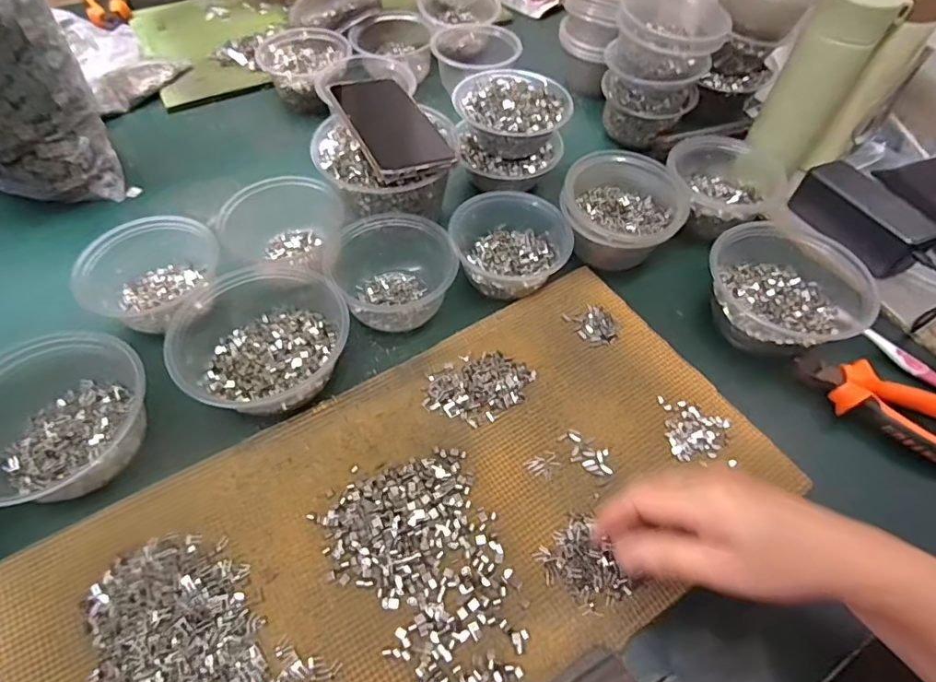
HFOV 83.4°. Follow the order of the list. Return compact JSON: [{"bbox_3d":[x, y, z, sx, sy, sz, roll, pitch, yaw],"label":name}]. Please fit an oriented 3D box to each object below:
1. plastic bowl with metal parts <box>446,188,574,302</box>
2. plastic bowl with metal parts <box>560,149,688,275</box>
[{"bbox_3d":[0.040,-0.094,0.509,0.110,0.049,0.100,1,55,-2],"label":"plastic bowl with metal parts"},{"bbox_3d":[0.149,-0.125,0.521,0.119,0.066,0.120,1,55,-2],"label":"plastic bowl with metal parts"}]

